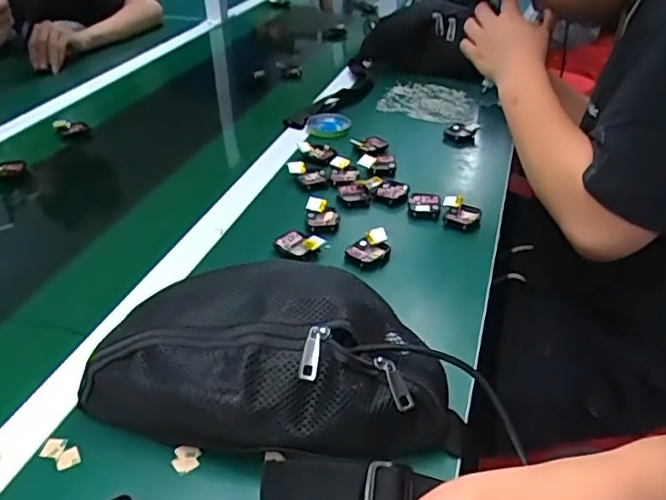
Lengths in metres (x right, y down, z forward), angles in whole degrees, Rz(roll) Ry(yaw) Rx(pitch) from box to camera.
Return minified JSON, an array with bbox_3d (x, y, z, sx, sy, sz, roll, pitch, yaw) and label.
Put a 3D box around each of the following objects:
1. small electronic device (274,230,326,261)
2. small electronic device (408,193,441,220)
[{"bbox_3d":[-0.037,-0.009,0.627,0.052,0.013,0.038,26,43,32],"label":"small electronic device"},{"bbox_3d":[0.110,-0.053,0.699,0.039,0.015,0.040,9,36,14],"label":"small electronic device"}]

